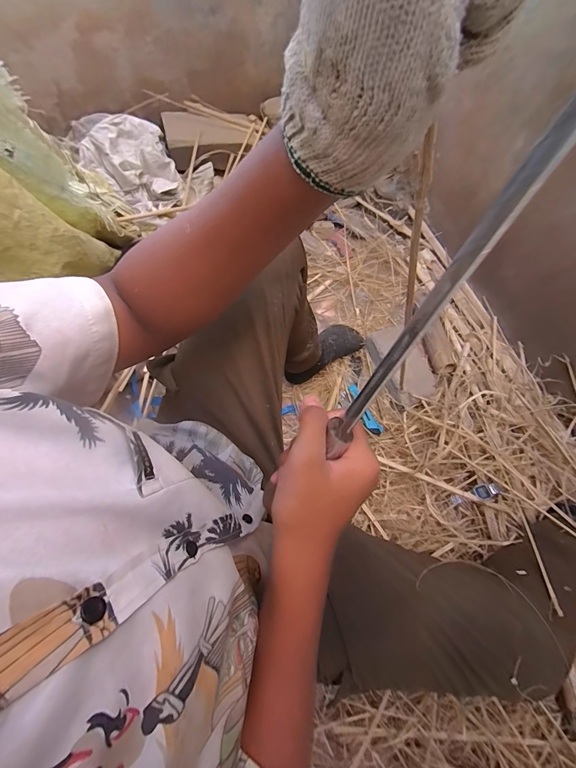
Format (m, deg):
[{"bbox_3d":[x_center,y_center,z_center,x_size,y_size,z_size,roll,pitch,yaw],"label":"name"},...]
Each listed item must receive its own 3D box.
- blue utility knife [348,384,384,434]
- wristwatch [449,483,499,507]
[{"bbox_3d":[0.184,0.061,0.782,0.035,0.018,0.140,-20,59,-9],"label":"blue utility knife"},{"bbox_3d":[0.402,0.242,0.697,0.099,0.019,0.031,-28,69,23],"label":"wristwatch"}]

